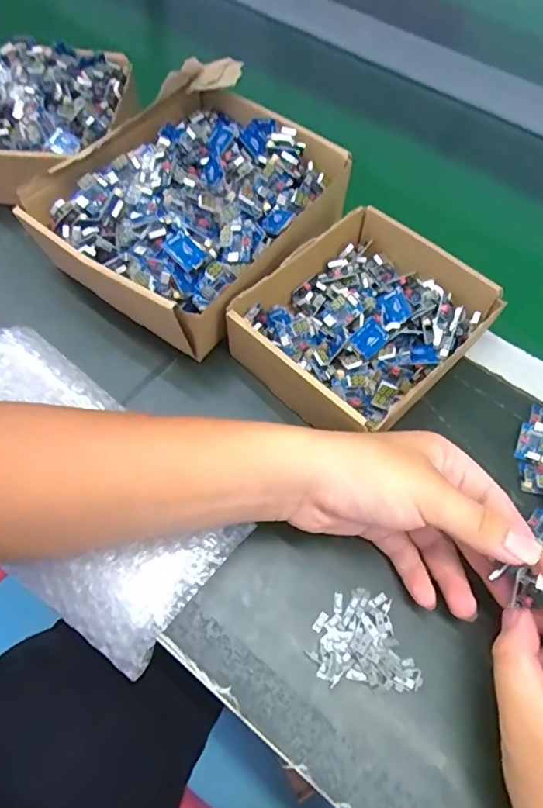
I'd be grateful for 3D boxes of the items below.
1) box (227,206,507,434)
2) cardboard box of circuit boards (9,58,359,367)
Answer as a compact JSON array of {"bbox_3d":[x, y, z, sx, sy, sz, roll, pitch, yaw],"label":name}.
[{"bbox_3d":[0.076,-0.065,0.408,0.143,0.054,0.173,39,69,18],"label":"box"},{"bbox_3d":[-0.063,-0.162,0.440,0.197,0.085,0.231,40,69,18],"label":"cardboard box of circuit boards"}]

